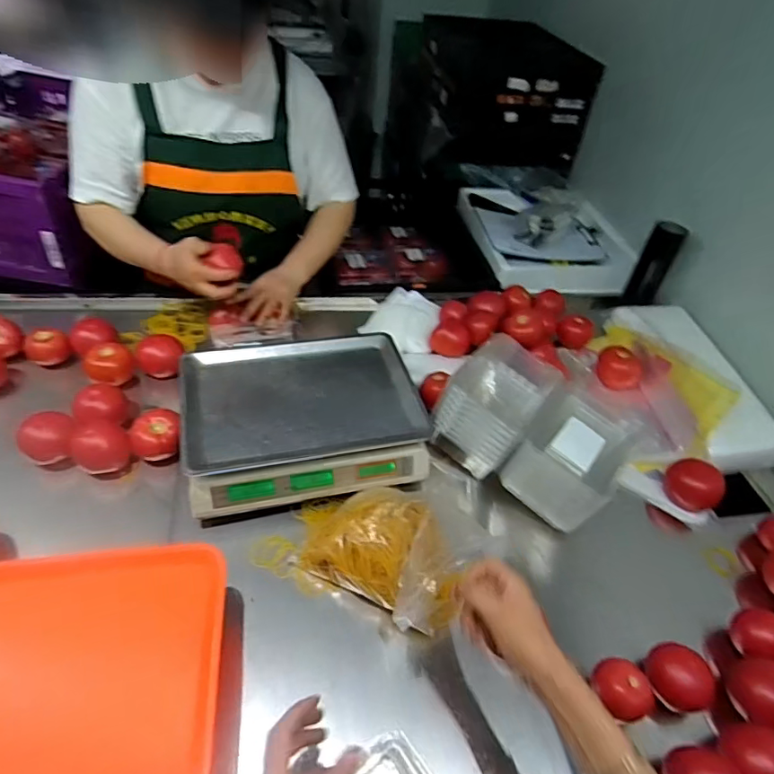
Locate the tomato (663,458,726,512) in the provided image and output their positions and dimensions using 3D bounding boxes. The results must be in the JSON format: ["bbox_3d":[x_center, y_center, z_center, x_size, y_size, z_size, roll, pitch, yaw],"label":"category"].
[{"bbox_3d":[0.489,0.150,0.825,0.082,0.062,0.071,37,51,27],"label":"tomato"}]

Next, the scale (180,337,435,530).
[{"bbox_3d":[-0.127,0.045,0.795,0.345,0.086,0.263,-7,46,-14],"label":"scale"}]

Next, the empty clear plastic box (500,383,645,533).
[{"bbox_3d":[0.291,0.102,0.806,0.137,0.102,0.200,31,49,23],"label":"empty clear plastic box"}]

